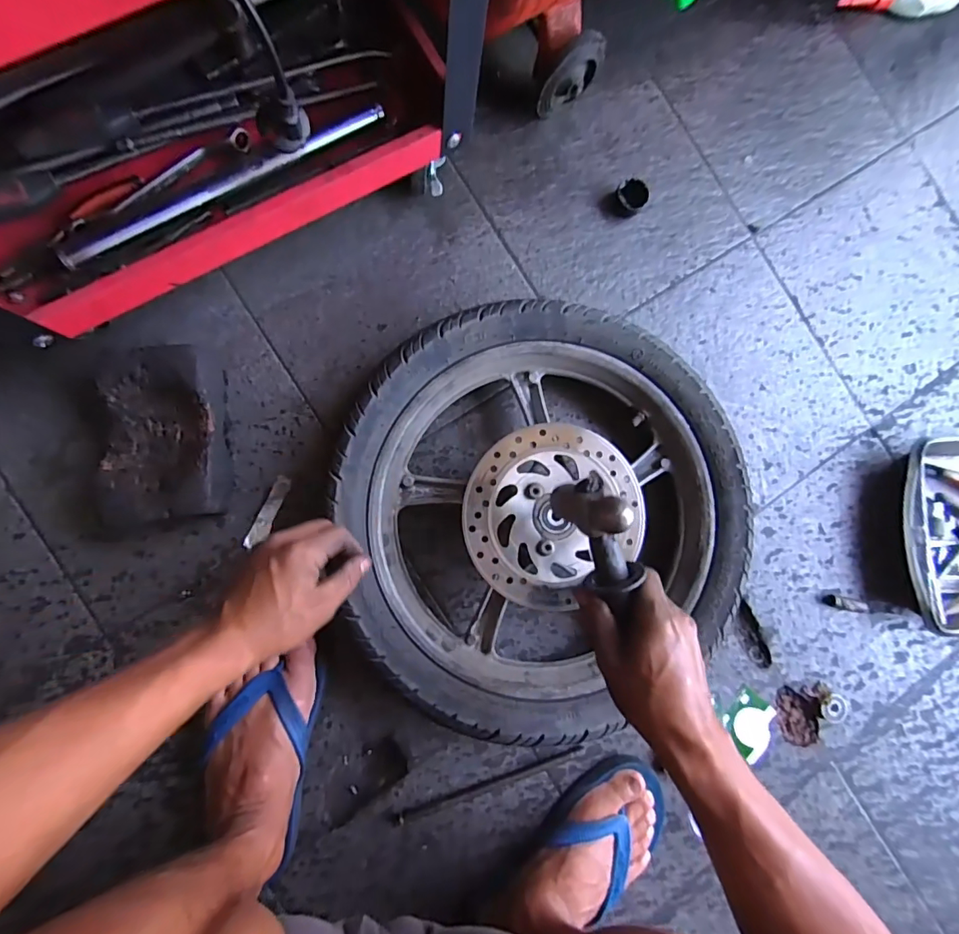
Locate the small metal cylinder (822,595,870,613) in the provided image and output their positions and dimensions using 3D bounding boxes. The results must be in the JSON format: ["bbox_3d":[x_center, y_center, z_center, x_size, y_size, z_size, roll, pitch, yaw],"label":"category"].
[{"bbox_3d":[0.459,0.172,0.601,0.061,0.011,0.015,13,84,-6],"label":"small metal cylinder"}]

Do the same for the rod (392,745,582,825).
[{"bbox_3d":[0.012,0.351,0.535,0.217,0.005,0.010,-16,88,-9],"label":"rod"}]

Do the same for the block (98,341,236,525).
[{"bbox_3d":[-0.323,-0.032,0.491,0.109,0.058,0.174,-5,86,-8],"label":"block"}]

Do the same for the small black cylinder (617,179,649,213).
[{"bbox_3d":[0.188,-0.336,0.598,0.037,0.025,0.034,31,82,-4],"label":"small black cylinder"}]

